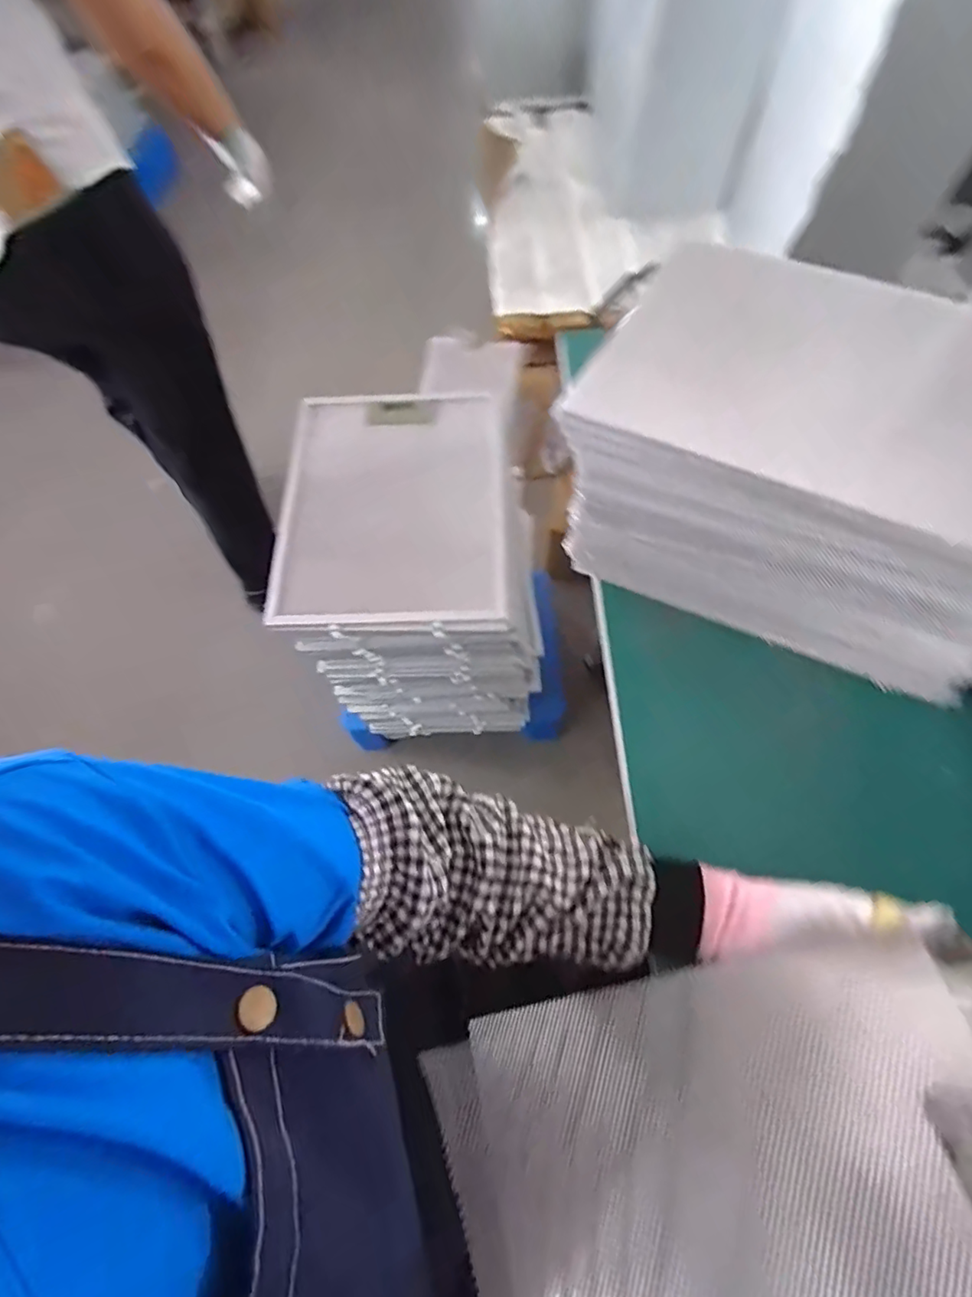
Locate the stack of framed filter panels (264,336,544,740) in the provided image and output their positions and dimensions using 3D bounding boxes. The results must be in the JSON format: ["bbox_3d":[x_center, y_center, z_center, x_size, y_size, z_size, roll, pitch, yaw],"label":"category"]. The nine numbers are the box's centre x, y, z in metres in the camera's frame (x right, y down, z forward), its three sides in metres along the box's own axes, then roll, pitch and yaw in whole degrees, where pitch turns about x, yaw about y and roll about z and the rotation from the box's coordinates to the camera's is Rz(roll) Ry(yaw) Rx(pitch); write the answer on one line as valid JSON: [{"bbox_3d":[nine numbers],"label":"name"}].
[{"bbox_3d":[-0.084,-0.092,0.829,0.274,0.434,0.341,-1,62,3],"label":"stack of framed filter panels"}]

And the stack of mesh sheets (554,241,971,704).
[{"bbox_3d":[0.253,-0.139,0.470,0.361,0.204,0.185,21,65,14],"label":"stack of mesh sheets"}]

